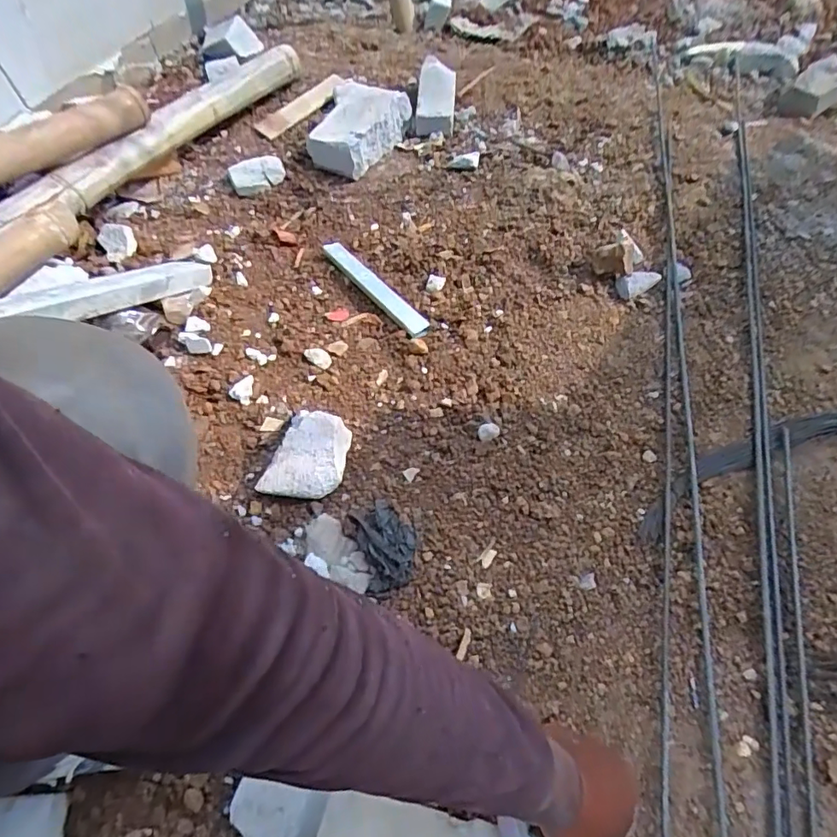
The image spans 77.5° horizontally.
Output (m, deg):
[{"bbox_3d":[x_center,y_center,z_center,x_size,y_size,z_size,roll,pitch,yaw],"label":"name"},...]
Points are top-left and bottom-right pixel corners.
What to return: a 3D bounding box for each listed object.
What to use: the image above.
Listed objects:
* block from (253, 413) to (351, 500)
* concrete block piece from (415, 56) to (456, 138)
[{"bbox_3d":[-0.142,0.050,0.659,0.091,0.072,0.109,11,60,10],"label":"block"},{"bbox_3d":[0.033,-0.656,1.052,0.087,0.063,0.219,3,59,4],"label":"concrete block piece"}]

